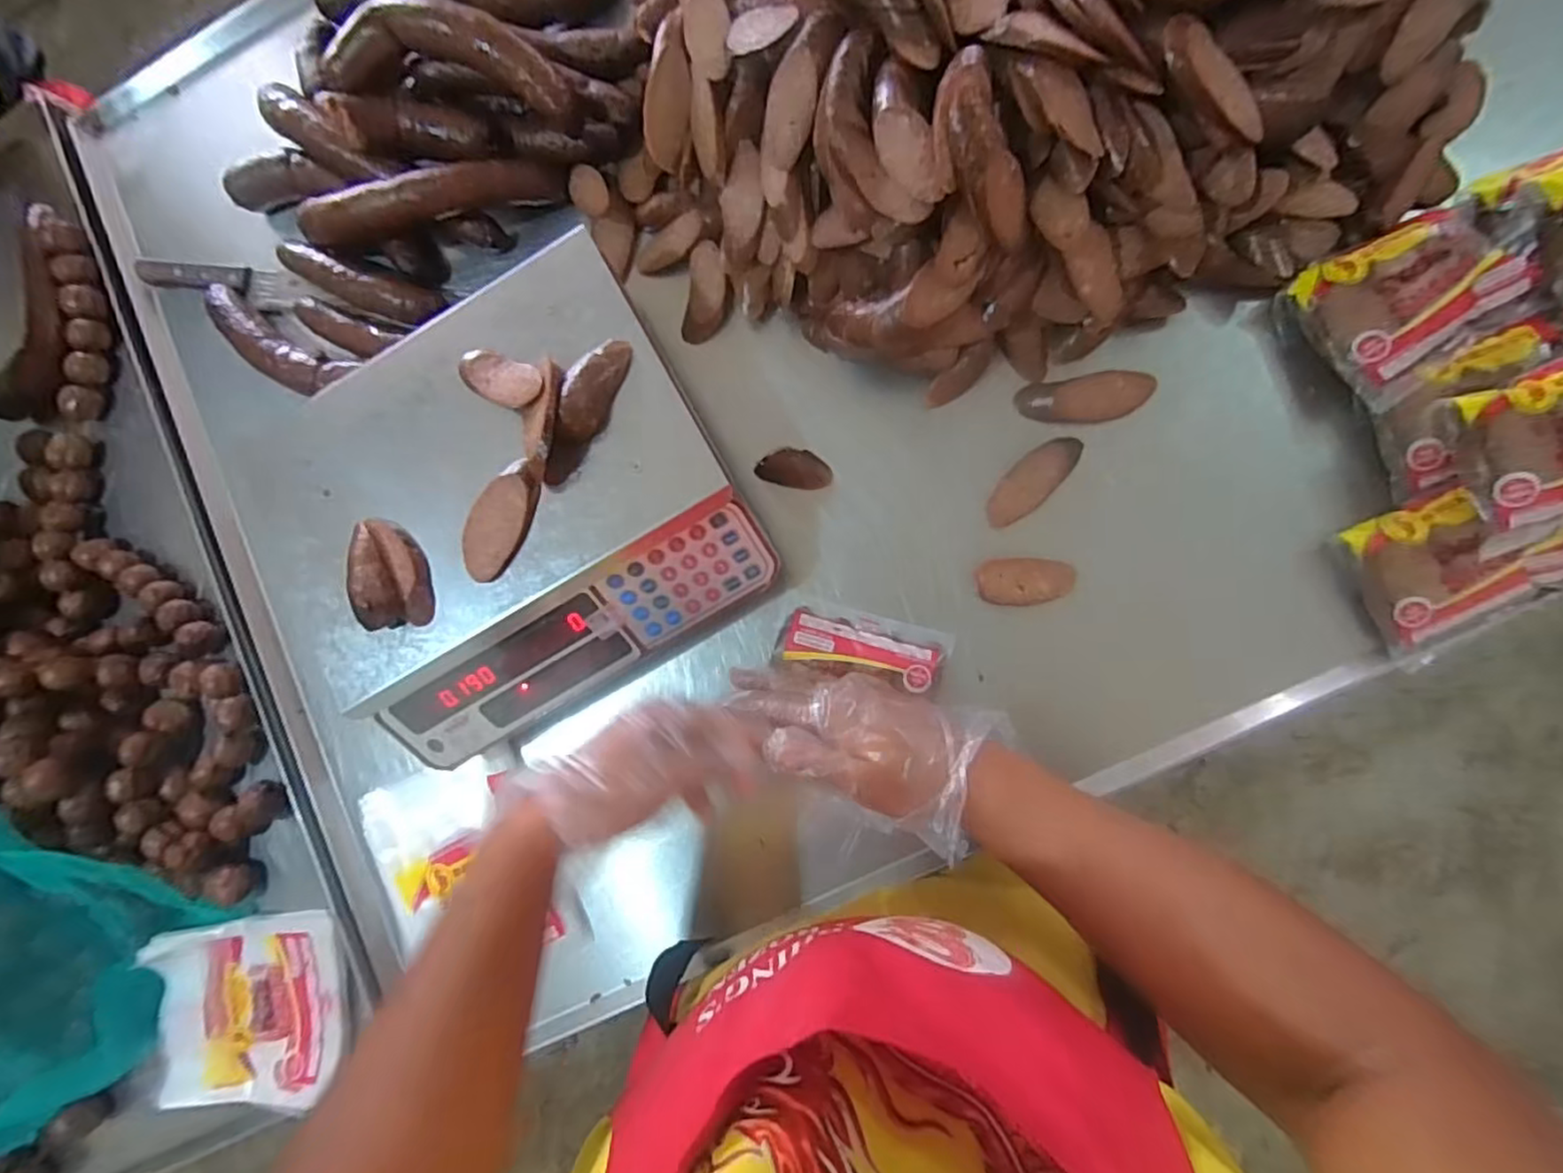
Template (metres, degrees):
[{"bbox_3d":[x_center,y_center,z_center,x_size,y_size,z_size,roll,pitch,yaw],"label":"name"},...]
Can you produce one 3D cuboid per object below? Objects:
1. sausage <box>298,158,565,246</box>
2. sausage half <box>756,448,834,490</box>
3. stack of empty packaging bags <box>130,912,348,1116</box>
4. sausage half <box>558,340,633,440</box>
[{"bbox_3d":[-0.333,-0.358,0.634,0.257,0.057,0.043,-15,83,7],"label":"sausage"},{"bbox_3d":[0.011,-0.105,0.613,0.066,0.018,0.032,4,86,8],"label":"sausage half"},{"bbox_3d":[-0.480,0.383,0.614,0.184,0.029,0.158,-9,84,7],"label":"stack of empty packaging bags"},{"bbox_3d":[-0.145,-0.154,0.526,0.037,0.022,0.085,20,75,9],"label":"sausage half"}]

